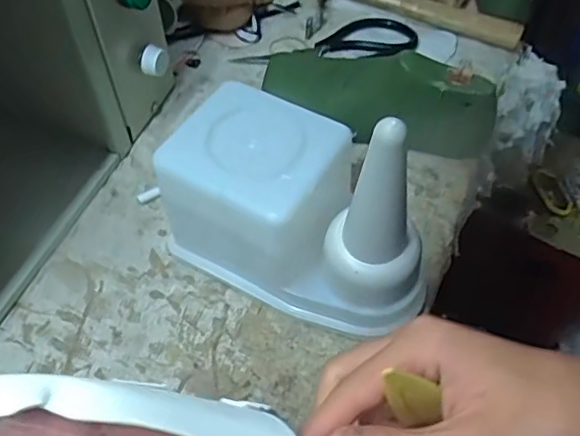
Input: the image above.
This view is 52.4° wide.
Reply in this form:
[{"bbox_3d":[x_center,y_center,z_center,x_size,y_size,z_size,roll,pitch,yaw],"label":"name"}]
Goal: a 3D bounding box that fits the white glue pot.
[{"bbox_3d":[0.007,-0.001,0.445,0.191,0.127,0.106,17,57,12],"label":"white glue pot"}]

